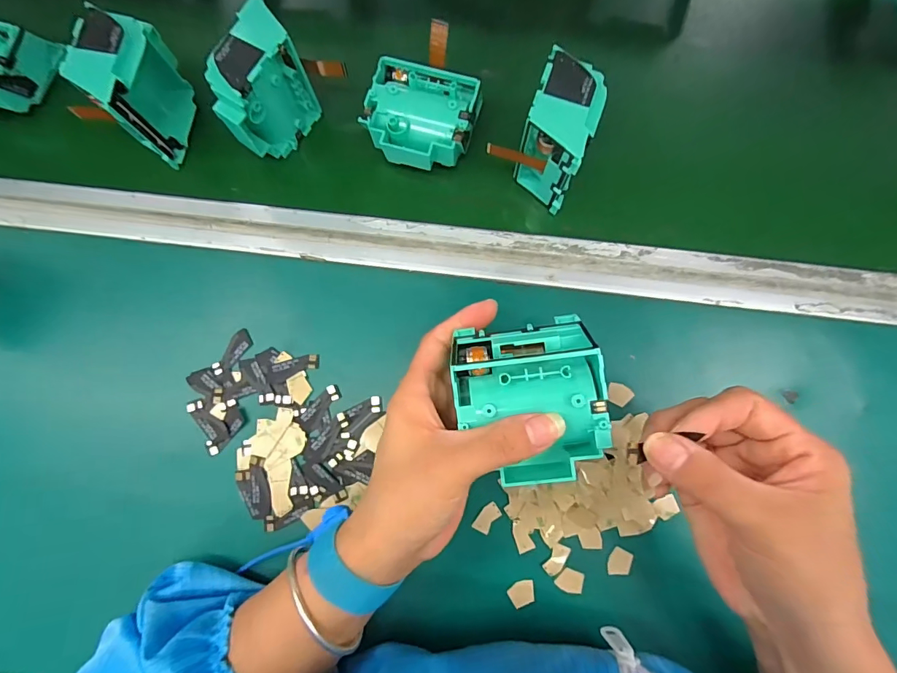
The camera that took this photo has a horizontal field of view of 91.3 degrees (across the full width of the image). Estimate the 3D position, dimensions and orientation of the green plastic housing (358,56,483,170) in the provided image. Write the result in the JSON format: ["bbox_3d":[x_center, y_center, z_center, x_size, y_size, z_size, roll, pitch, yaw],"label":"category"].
[{"bbox_3d":[-0.019,-0.157,0.323,0.075,0.038,0.069,15,80,3],"label":"green plastic housing"}]

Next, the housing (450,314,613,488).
[{"bbox_3d":[0.041,0.032,0.225,0.071,0.031,0.082,-5,80,0],"label":"housing"}]

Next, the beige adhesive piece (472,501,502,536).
[{"bbox_3d":[0.026,0.121,0.291,0.012,0.004,0.021,38,82,7],"label":"beige adhesive piece"}]

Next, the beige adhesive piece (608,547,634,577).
[{"bbox_3d":[0.113,0.148,0.286,0.014,0.004,0.017,18,81,4],"label":"beige adhesive piece"}]

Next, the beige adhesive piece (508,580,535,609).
[{"bbox_3d":[0.048,0.167,0.283,0.017,0.004,0.014,-24,80,-3],"label":"beige adhesive piece"}]

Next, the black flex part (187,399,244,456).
[{"bbox_3d":[-0.160,0.058,0.305,0.030,0.004,0.039,-30,81,-4],"label":"black flex part"}]

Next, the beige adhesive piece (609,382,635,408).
[{"bbox_3d":[0.118,0.040,0.303,0.017,0.004,0.015,35,82,6],"label":"beige adhesive piece"}]

